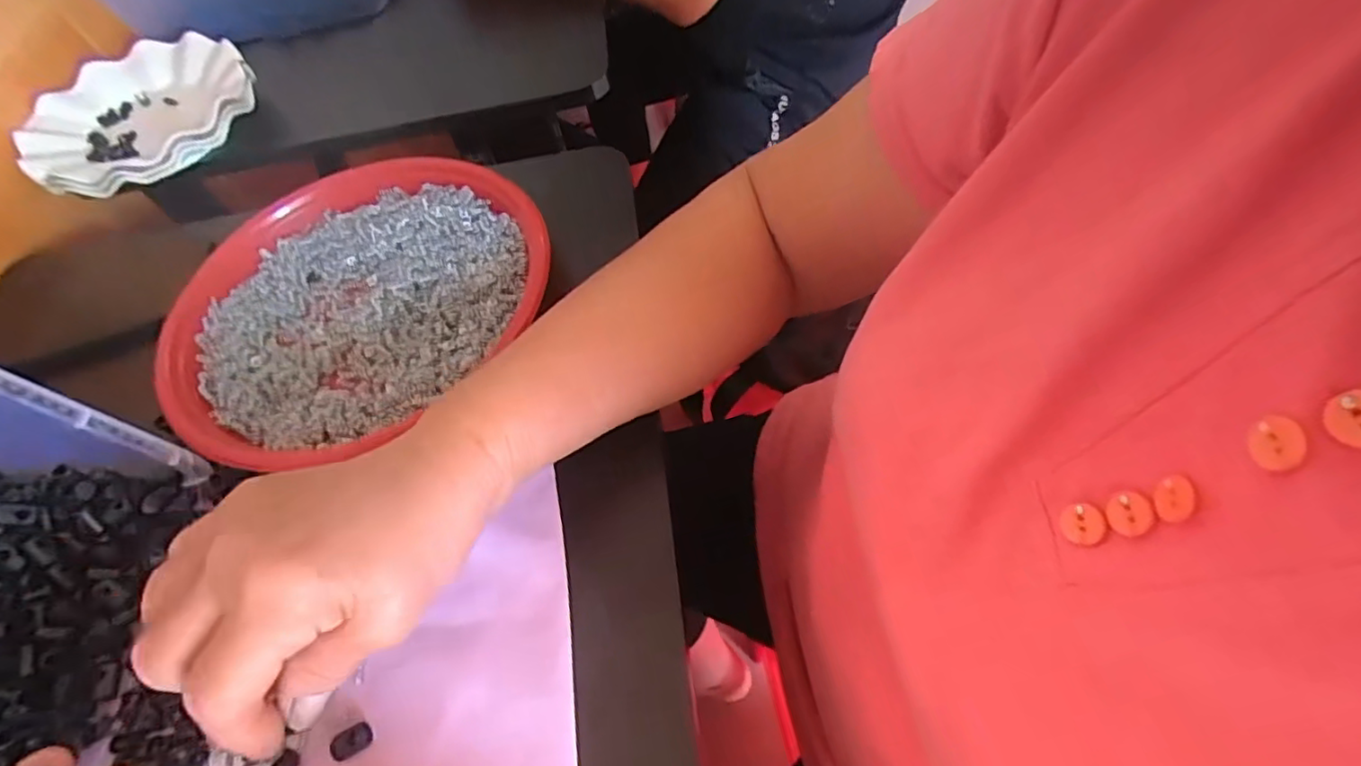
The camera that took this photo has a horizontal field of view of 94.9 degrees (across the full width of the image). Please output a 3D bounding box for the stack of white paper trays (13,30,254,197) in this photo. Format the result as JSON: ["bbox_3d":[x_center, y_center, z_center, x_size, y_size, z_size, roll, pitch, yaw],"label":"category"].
[{"bbox_3d":[-0.442,-0.225,0.511,0.169,0.025,0.171,-35,59,-14],"label":"stack of white paper trays"}]

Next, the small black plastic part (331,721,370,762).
[{"bbox_3d":[-0.142,0.154,0.268,0.017,0.005,0.011,-30,58,-11],"label":"small black plastic part"}]

